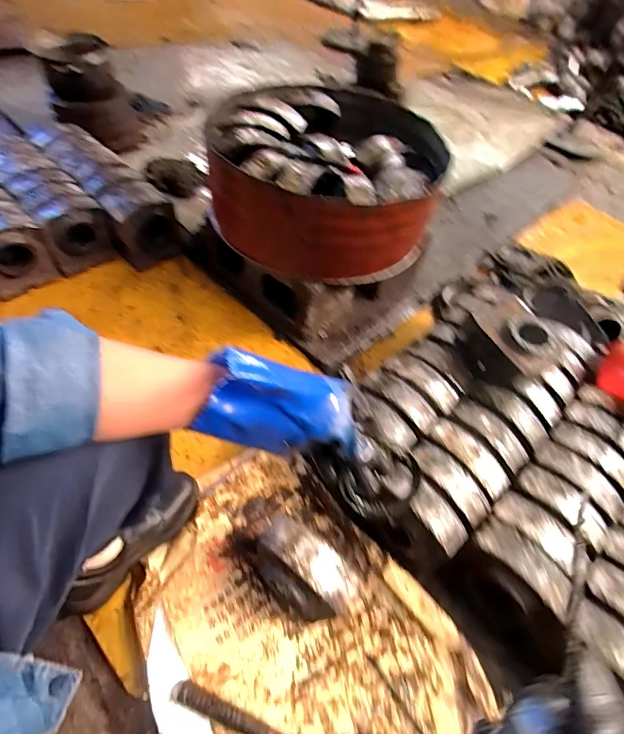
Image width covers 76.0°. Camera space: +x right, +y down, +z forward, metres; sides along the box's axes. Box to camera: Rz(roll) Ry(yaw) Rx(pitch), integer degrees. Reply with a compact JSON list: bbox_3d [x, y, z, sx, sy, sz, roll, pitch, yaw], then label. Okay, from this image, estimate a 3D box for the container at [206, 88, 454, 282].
[{"bbox_3d":[0.005,-0.536,1.073,0.540,0.227,0.689,-2,53,-11],"label":"container"}]

